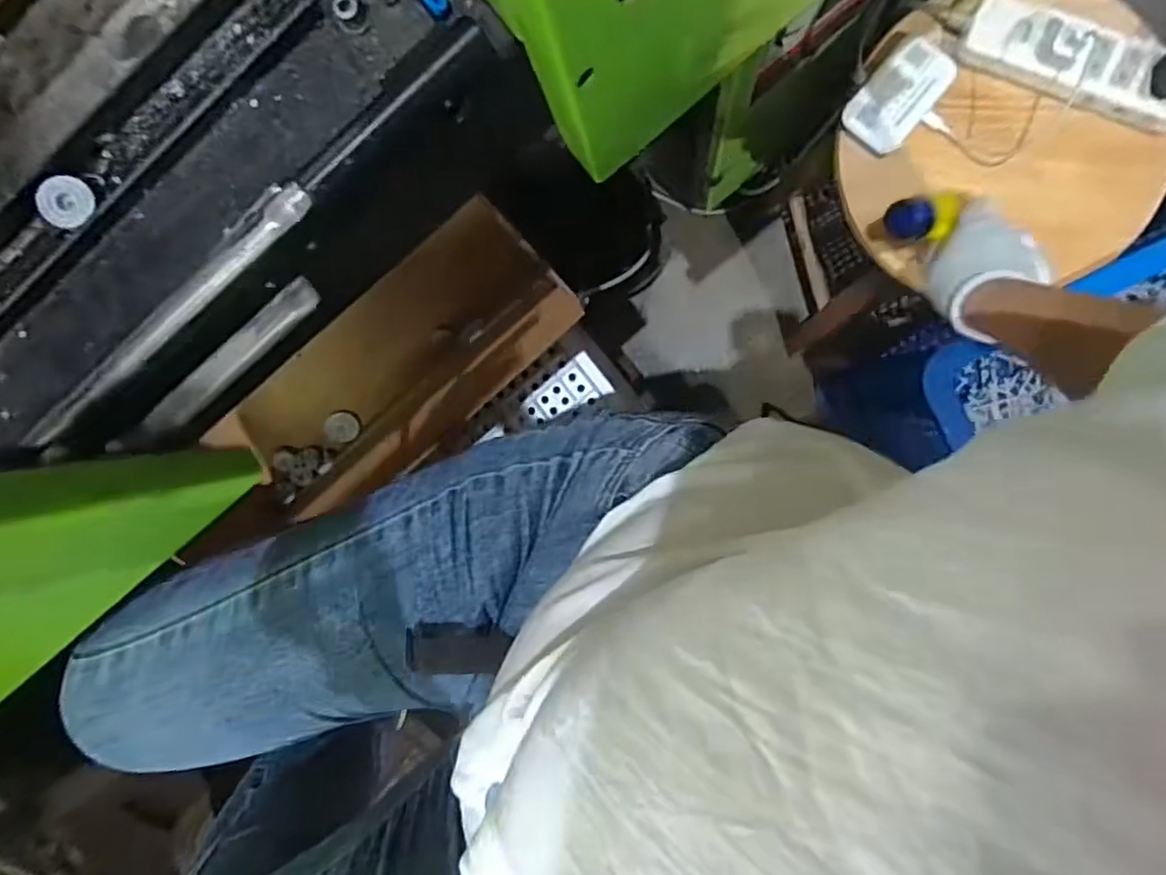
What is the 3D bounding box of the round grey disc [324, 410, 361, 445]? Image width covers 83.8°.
[{"bbox_3d":[-0.314,-0.012,0.844,0.043,0.010,0.042,1,94,7],"label":"round grey disc"}]

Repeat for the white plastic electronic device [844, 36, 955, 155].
[{"bbox_3d":[0.294,-0.316,0.598,0.100,0.014,0.061,-45,88,8],"label":"white plastic electronic device"}]

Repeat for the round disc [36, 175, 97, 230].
[{"bbox_3d":[-0.296,-0.135,0.374,0.028,0.006,0.029,17,90,-20],"label":"round disc"}]

